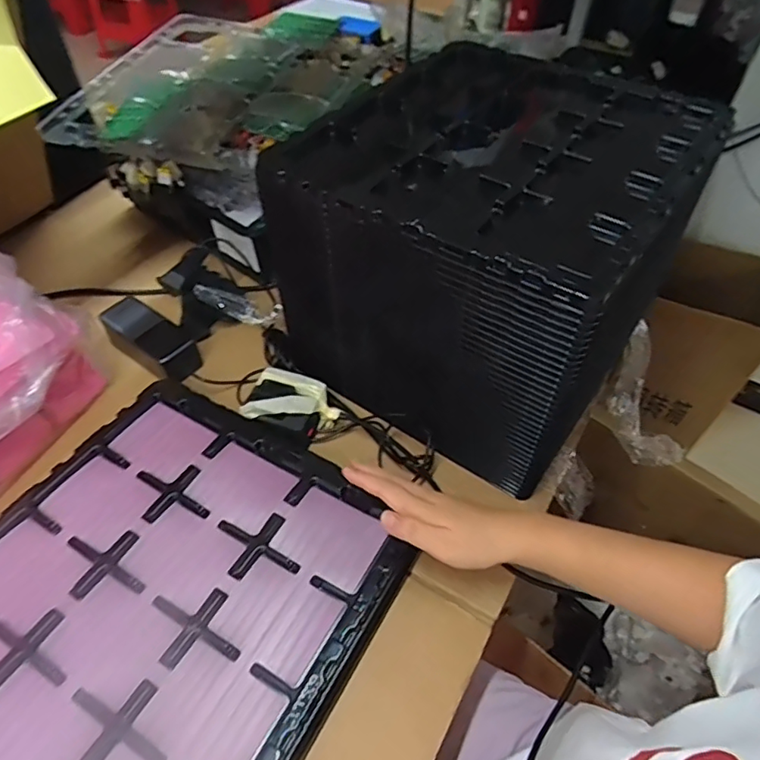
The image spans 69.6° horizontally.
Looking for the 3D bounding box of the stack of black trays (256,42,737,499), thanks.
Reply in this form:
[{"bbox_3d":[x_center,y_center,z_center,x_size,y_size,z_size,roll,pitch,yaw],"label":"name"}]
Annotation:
[{"bbox_3d":[0.114,-0.145,0.619,0.343,0.275,0.348,29,55,21],"label":"stack of black trays"}]

